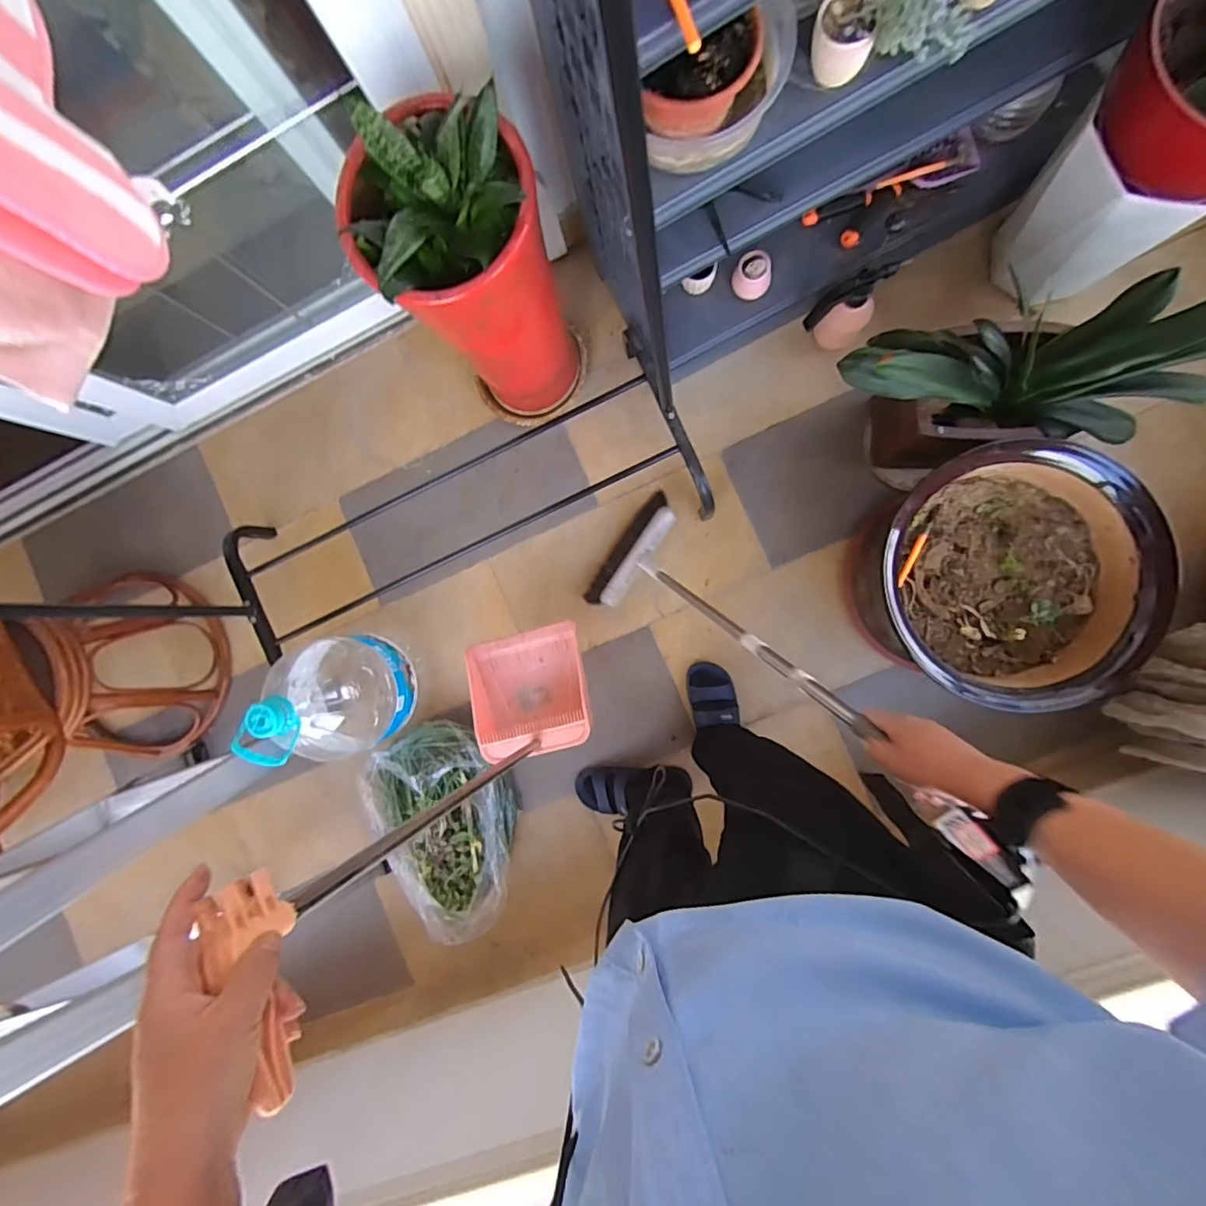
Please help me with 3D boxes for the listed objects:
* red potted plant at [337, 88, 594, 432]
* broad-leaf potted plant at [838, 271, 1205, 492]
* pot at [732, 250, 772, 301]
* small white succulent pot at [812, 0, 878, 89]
[{"bbox_3d":[-0.203,-0.549,0.957,0.271,0.581,0.243,-26,88,7],"label":"red potted plant"},{"bbox_3d":[0.663,-0.360,0.918,0.508,0.424,0.232,-10,90,7],"label":"broad-leaf potted plant"},{"bbox_3d":[0.294,-0.642,1.051,0.064,0.060,0.065,0,91,7],"label":"pot"},{"bbox_3d":[0.289,-0.688,0.650,0.063,0.054,0.069,0,91,7],"label":"small white succulent pot"}]

